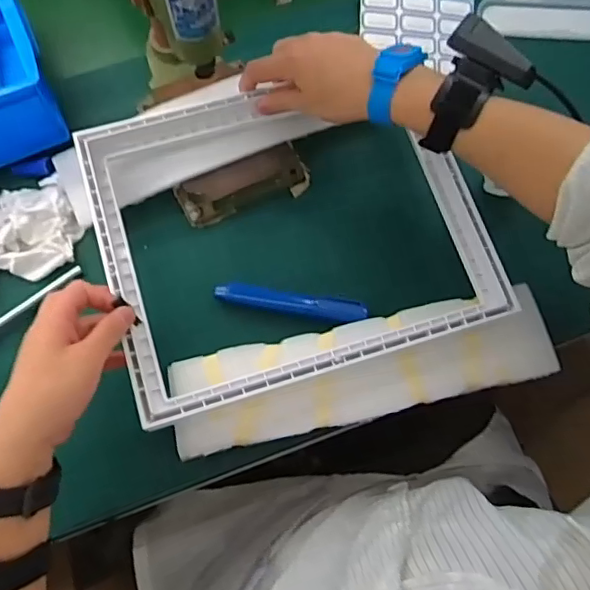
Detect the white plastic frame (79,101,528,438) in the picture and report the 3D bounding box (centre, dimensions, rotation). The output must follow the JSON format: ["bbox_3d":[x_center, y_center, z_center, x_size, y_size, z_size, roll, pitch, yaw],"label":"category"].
[{"bbox_3d":[-0.005,-0.061,0.504,0.318,0.032,0.269,-17,74,-6],"label":"white plastic frame"}]

